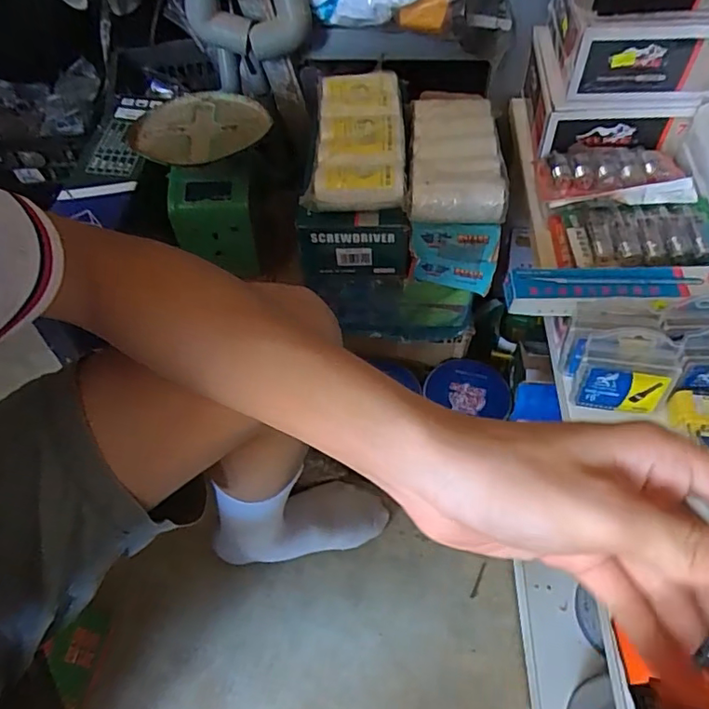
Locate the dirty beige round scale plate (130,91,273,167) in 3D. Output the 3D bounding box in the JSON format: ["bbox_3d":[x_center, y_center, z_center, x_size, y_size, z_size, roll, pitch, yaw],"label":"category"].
[{"bbox_3d":[-0.189,-0.276,0.662,0.156,0.018,0.152,0,54,1],"label":"dirty beige round scale plate"}]

